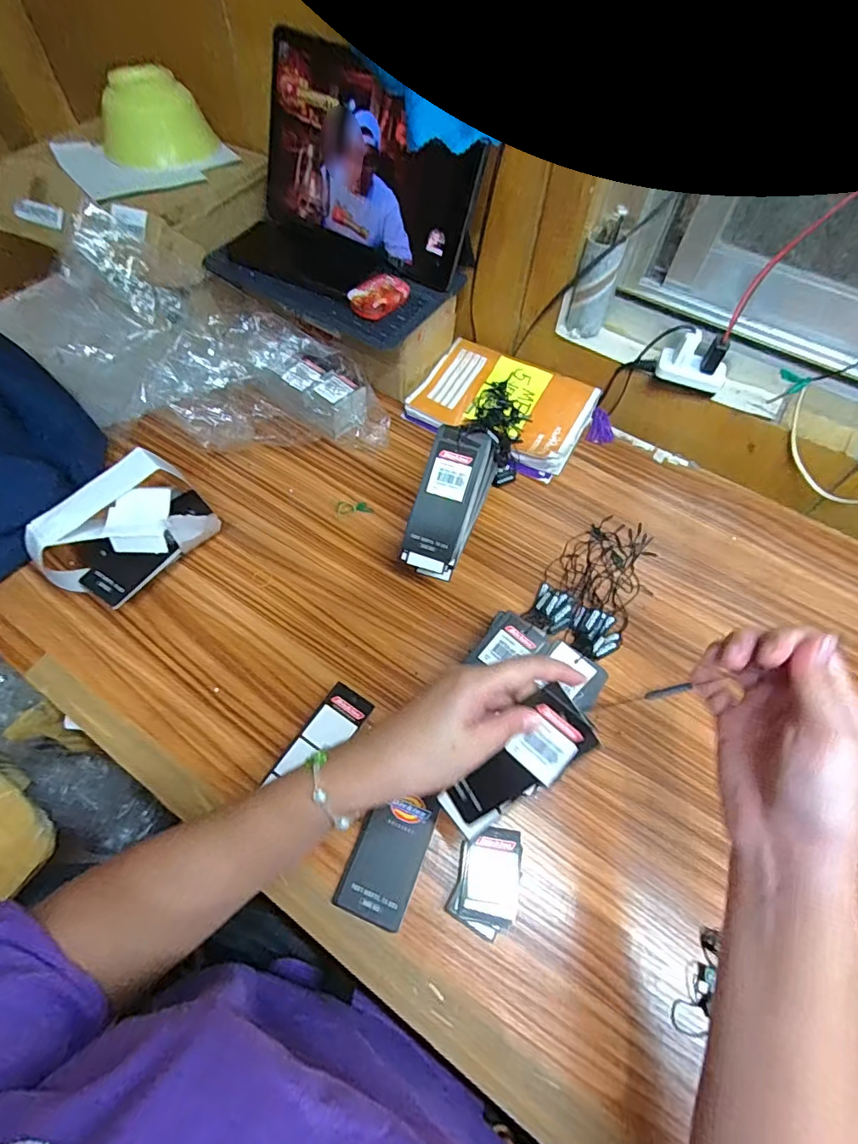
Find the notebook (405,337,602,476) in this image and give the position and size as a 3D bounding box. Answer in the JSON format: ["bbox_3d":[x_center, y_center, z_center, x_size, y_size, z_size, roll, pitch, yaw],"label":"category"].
[{"bbox_3d":[0.094,-0.211,0.626,0.207,0.028,0.146,28,63,13],"label":"notebook"}]

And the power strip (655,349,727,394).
[{"bbox_3d":[0.290,-0.223,0.553,0.072,0.023,0.034,29,63,14],"label":"power strip"}]

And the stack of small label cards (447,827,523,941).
[{"bbox_3d":[0.045,0.228,0.372,0.047,0.018,0.068,16,60,7],"label":"stack of small label cards"}]

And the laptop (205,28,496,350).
[{"bbox_3d":[-0.105,-0.395,0.534,0.275,0.159,0.184,34,64,16],"label":"laptop"}]

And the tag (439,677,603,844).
[{"bbox_3d":[0.056,0.128,0.328,0.044,0.007,0.118,48,108,22],"label":"tag"}]

